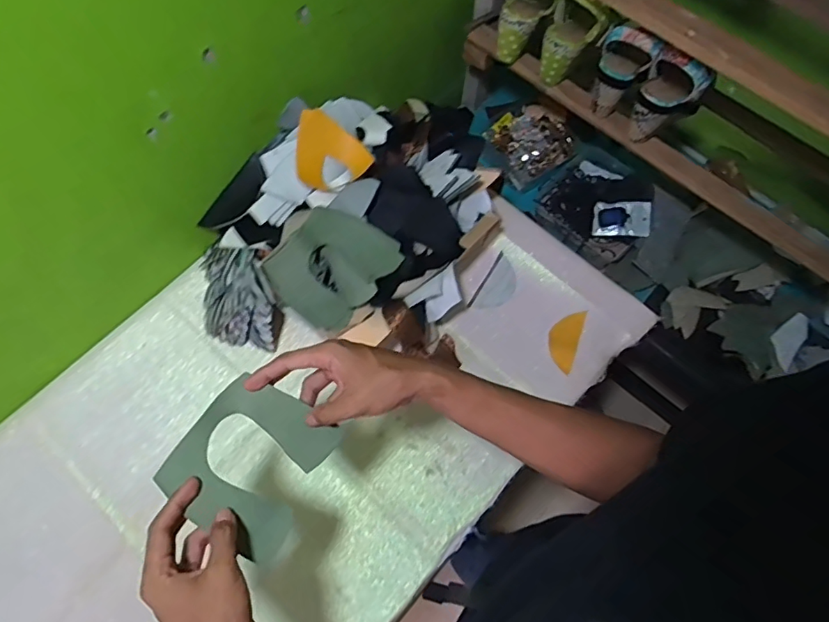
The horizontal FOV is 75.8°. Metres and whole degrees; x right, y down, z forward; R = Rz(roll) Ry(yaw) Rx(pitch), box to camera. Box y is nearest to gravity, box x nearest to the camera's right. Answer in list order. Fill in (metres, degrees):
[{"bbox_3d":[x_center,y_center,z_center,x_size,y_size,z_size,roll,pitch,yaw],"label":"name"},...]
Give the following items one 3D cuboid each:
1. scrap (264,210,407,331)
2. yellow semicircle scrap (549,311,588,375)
[{"bbox_3d":[-0.111,-0.069,0.733,0.137,0.051,0.161,39,72,13],"label":"scrap"},{"bbox_3d":[0.242,0.043,0.857,0.046,0.011,0.105,21,69,6],"label":"yellow semicircle scrap"}]

